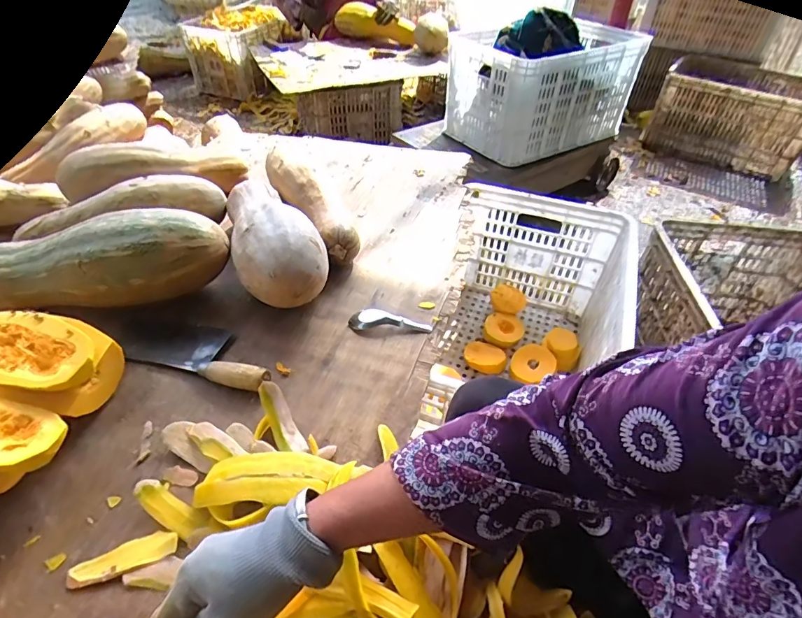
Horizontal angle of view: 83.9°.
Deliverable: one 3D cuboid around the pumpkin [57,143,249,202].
[{"bbox_3d":[-0.444,-0.253,0.810,0.313,0.098,0.091,-10,47,-11],"label":"pumpkin"}]

